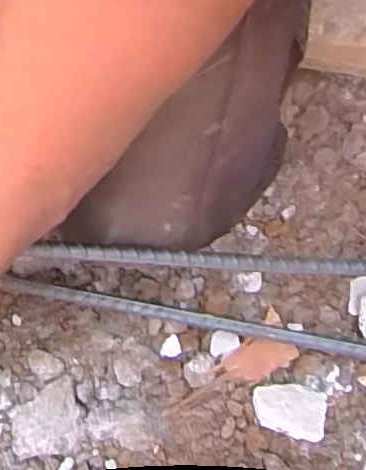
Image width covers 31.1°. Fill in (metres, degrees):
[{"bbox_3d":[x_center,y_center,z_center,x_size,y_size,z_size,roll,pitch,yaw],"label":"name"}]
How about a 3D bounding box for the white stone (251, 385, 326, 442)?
[{"bbox_3d":[0.075,0.123,0.464,0.052,0.010,0.036,14,70,-7],"label":"white stone"}]

